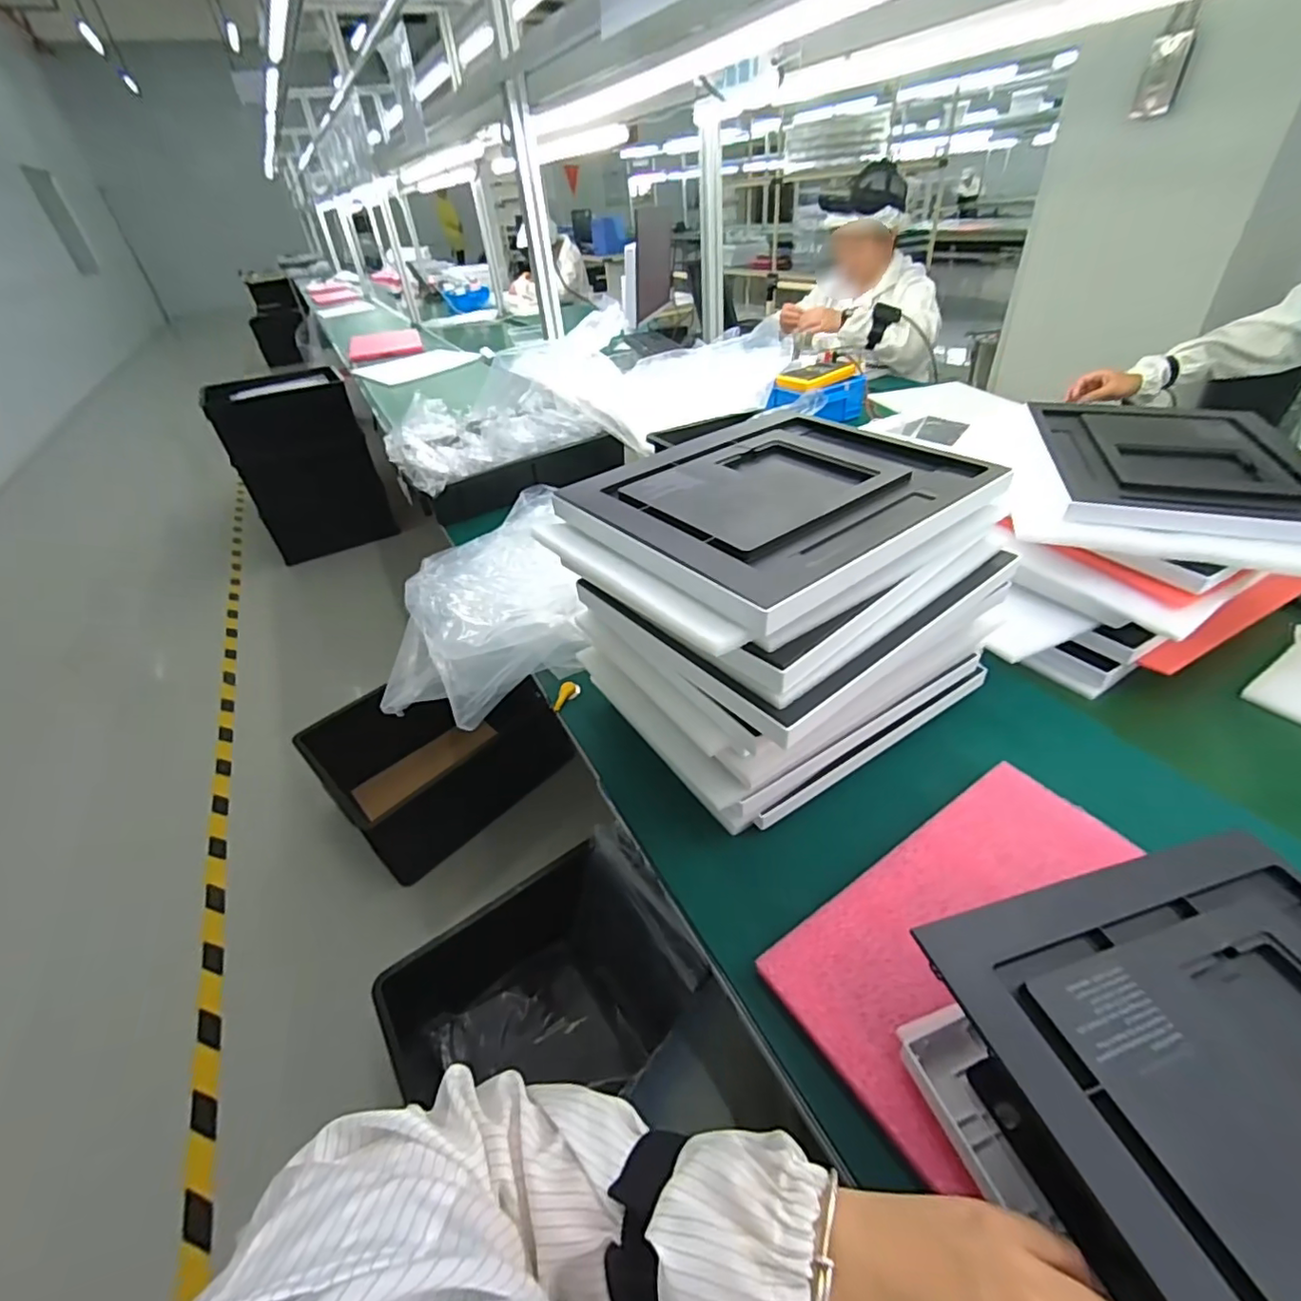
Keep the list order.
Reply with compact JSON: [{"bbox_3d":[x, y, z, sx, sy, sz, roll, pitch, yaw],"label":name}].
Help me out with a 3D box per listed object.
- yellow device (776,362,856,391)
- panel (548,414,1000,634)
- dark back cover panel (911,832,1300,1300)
[{"bbox_3d":[0.371,-0.606,1.272,0.197,0.028,0.084,-26,43,-24],"label":"yellow device"},{"bbox_3d":[0.113,-0.136,0.494,0.322,0.027,0.248,-32,45,-29],"label":"panel"},{"bbox_3d":[0.316,0.217,0.272,0.291,0.011,0.242,-4,39,-20],"label":"dark back cover panel"}]

